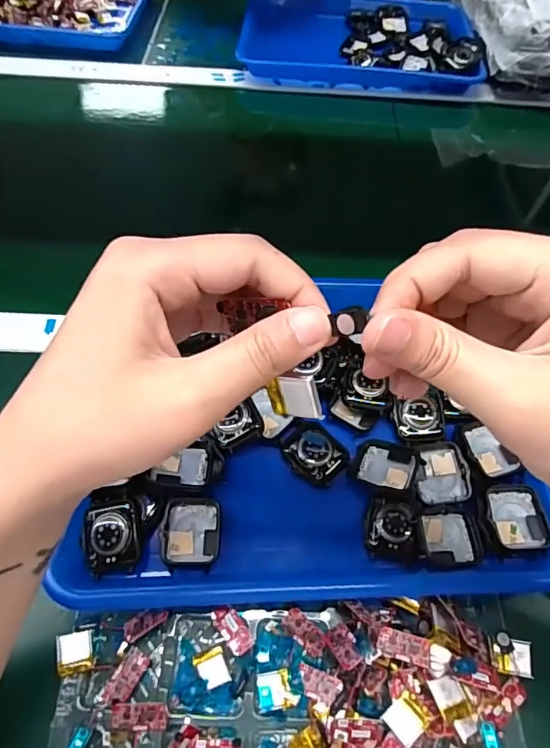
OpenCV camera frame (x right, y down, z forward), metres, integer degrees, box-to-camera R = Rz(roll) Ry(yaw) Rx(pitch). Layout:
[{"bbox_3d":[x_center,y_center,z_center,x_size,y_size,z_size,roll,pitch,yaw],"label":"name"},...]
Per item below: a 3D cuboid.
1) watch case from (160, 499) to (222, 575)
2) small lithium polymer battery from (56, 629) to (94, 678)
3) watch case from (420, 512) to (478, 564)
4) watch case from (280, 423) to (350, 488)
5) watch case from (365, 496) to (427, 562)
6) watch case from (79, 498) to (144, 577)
[{"bbox_3d":[-0.053,0.101,0.313,0.037,0.005,0.043,3,57,-1],"label":"watch case"},{"bbox_3d":[-0.115,0.160,0.284,0.021,0.004,0.022,10,40,-32],"label":"small lithium polymer battery"},{"bbox_3d":[0.112,0.105,0.317,0.037,0.012,0.032,-4,57,-6],"label":"watch case"},{"bbox_3d":[0.027,0.054,0.343,0.044,0.007,0.036,38,63,20],"label":"watch case"},{"bbox_3d":[0.077,0.098,0.318,0.036,0.007,0.041,5,57,0],"label":"watch case"},{"bbox_3d":[-0.101,0.100,0.304,0.035,0.011,0.042,-5,57,-6],"label":"watch case"}]

